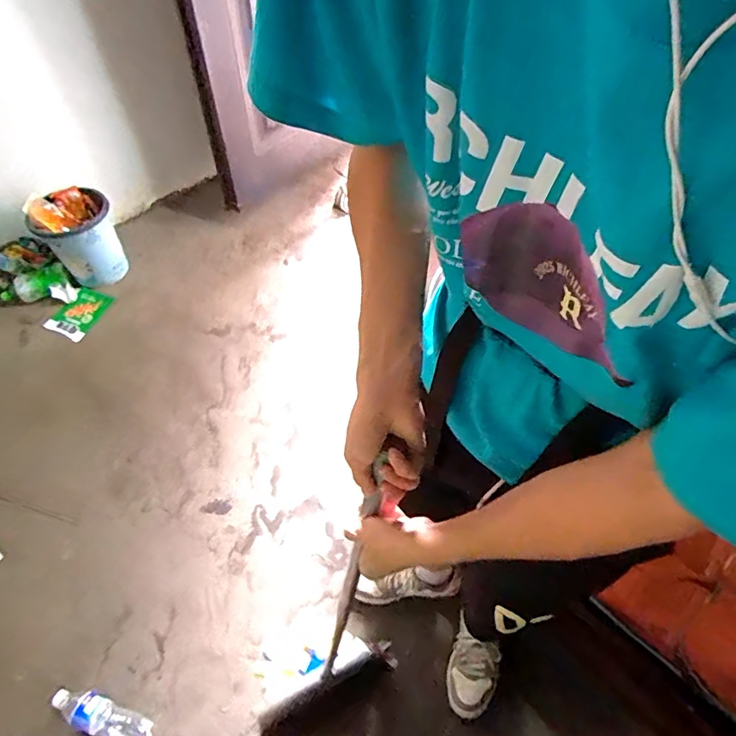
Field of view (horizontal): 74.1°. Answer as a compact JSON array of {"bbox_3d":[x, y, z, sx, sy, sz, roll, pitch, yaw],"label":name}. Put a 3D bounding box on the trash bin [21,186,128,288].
[{"bbox_3d":[-0.966,-0.436,1.655,0.235,0.290,0.221,-23,58,-15],"label":"trash bin"}]

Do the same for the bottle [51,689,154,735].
[{"bbox_3d":[-0.546,0.717,1.006,0.210,0.066,0.060,23,61,10],"label":"bottle"}]

